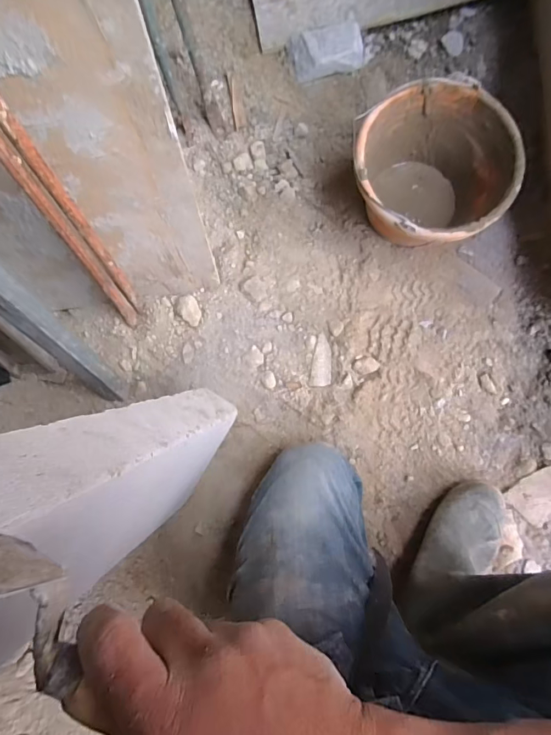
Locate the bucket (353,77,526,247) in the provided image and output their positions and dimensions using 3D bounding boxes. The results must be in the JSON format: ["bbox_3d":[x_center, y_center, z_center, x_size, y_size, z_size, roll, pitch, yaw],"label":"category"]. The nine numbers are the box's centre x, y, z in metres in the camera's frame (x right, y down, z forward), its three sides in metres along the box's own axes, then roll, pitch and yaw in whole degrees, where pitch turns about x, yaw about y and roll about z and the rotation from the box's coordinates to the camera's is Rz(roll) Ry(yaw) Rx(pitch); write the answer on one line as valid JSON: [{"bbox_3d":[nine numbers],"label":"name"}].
[{"bbox_3d":[0.253,-0.313,0.722,0.247,0.158,0.248,0,83,3],"label":"bucket"}]

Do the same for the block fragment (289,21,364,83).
[{"bbox_3d":[0.097,-0.603,0.814,0.137,0.049,0.094,-7,83,2],"label":"block fragment"}]

